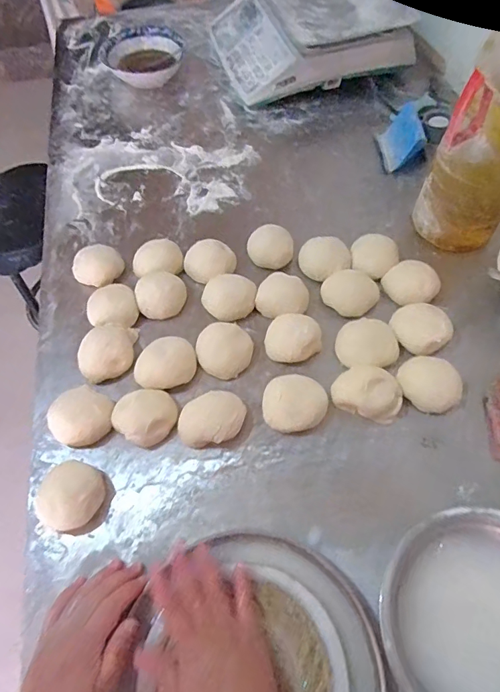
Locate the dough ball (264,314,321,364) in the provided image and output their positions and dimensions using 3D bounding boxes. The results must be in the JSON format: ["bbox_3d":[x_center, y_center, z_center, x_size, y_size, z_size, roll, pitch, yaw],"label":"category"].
[{"bbox_3d":[0.057,-0.010,0.566,0.072,0.040,0.062,7,61,5],"label":"dough ball"}]

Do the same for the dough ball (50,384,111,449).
[{"bbox_3d":[-0.203,0.085,0.525,0.069,0.030,0.071,-1,60,1],"label":"dough ball"}]

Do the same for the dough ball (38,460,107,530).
[{"bbox_3d":[-0.196,0.162,0.474,0.062,0.042,0.068,-1,60,1],"label":"dough ball"}]

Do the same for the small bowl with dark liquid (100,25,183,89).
[{"bbox_3d":[-0.221,-0.617,0.927,0.153,0.050,0.142,-1,60,1],"label":"small bowl with dark liquid"}]

